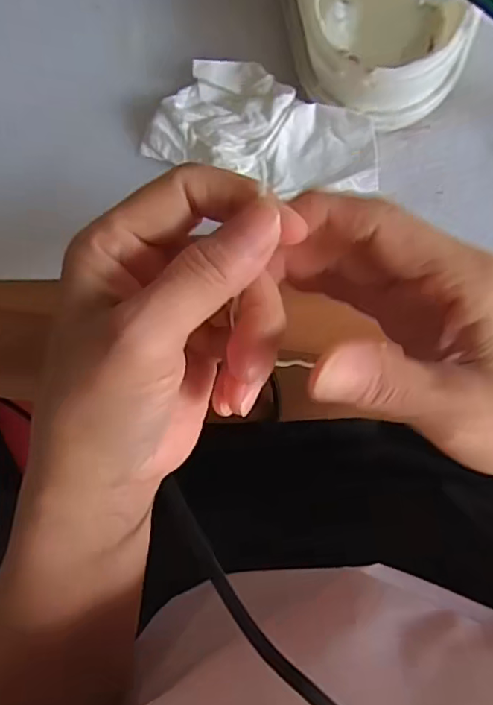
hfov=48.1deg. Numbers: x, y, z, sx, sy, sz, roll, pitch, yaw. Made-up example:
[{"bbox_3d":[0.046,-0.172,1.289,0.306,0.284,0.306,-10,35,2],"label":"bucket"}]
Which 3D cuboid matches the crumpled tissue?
[{"bbox_3d":[0.010,-0.108,0.267,0.110,0.016,0.051,18,92,6],"label":"crumpled tissue"}]

